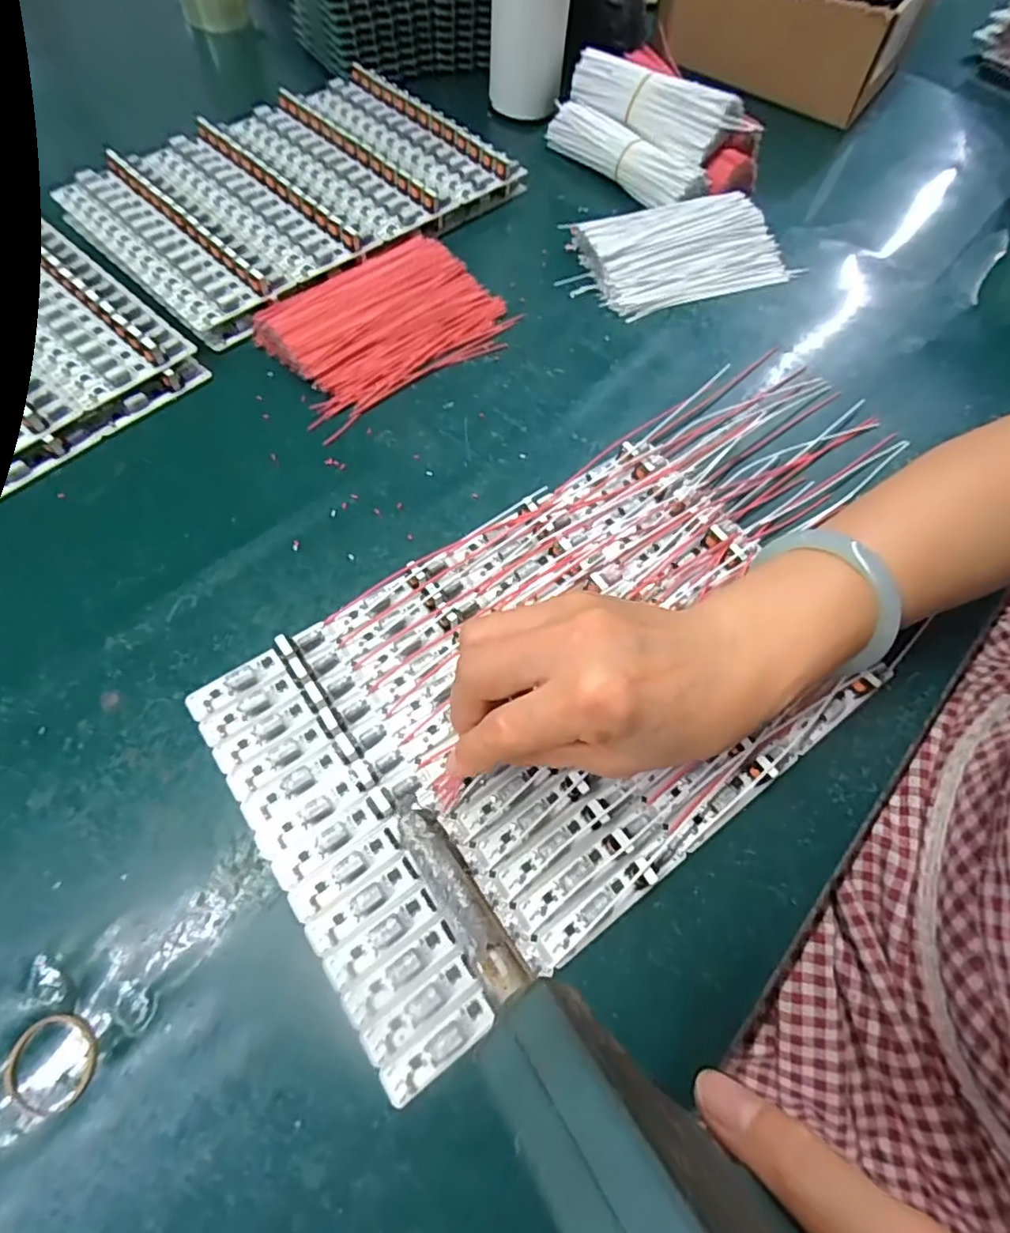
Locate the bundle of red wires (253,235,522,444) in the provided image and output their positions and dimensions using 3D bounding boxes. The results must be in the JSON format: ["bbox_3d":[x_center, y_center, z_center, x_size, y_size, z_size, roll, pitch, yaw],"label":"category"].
[{"bbox_3d":[-0.080,-0.200,0.402,0.155,0.024,0.112,-35,70,-18],"label":"bundle of red wires"}]

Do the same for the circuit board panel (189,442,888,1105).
[{"bbox_3d":[0.020,0.035,0.292,0.287,0.014,0.191,-31,69,-17],"label":"circuit board panel"}]

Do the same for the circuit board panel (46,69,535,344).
[{"bbox_3d":[-0.157,-0.317,0.447,0.282,0.033,0.188,-41,72,-20],"label":"circuit board panel"}]

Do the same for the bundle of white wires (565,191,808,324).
[{"bbox_3d":[0.135,-0.280,0.454,0.155,0.028,0.090,-18,65,-12],"label":"bundle of white wires"}]

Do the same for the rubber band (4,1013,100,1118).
[{"bbox_3d":[-0.167,0.165,0.220,0.031,0.004,0.031,1,63,-2],"label":"rubber band"}]

